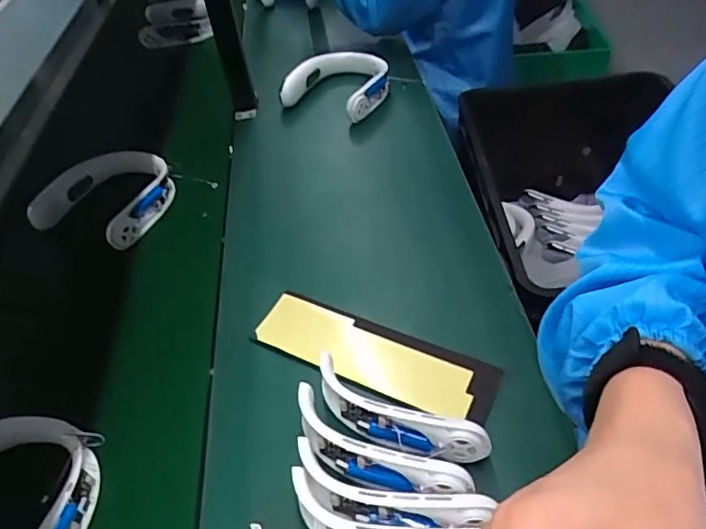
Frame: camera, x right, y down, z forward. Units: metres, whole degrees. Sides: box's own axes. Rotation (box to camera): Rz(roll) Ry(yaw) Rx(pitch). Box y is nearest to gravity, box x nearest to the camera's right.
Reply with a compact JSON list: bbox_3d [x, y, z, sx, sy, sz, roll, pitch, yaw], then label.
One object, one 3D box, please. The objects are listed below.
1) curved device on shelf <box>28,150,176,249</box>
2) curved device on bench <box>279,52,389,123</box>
[{"bbox_3d":[-0.412,-0.122,0.894,0.196,0.066,0.195,11,48,18],"label":"curved device on shelf"},{"bbox_3d":[-0.022,-0.382,1.094,0.184,0.080,0.255,20,51,24],"label":"curved device on bench"}]

